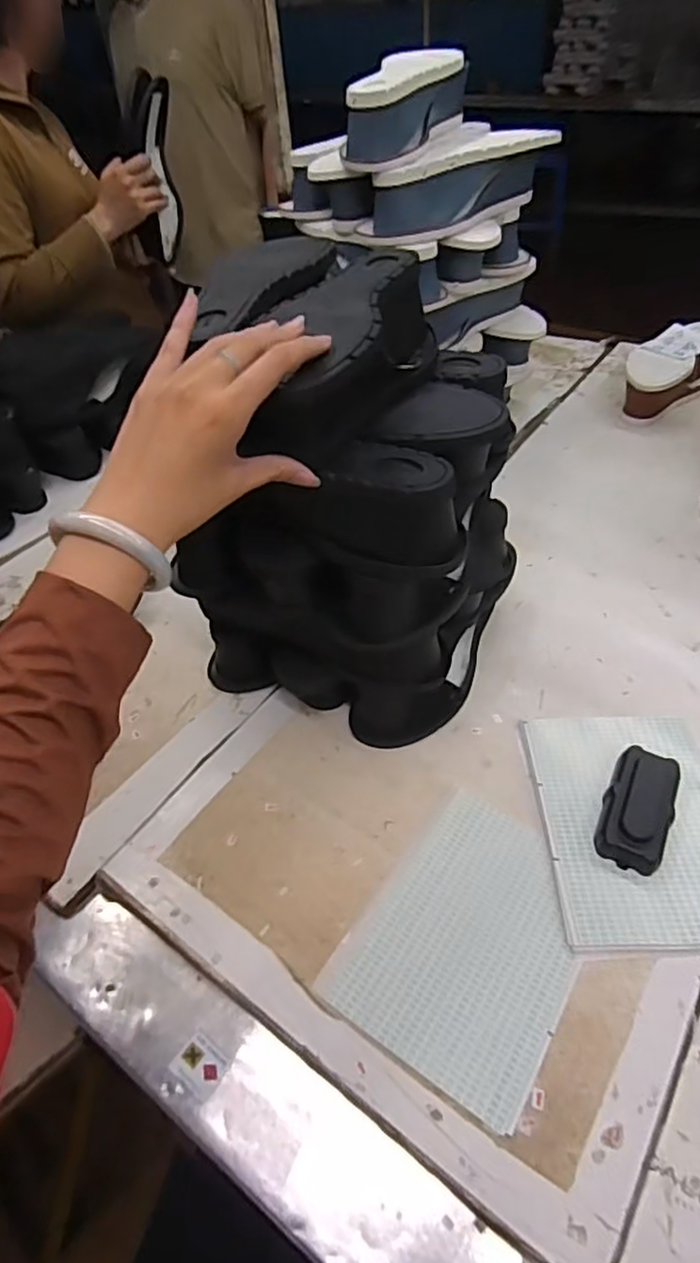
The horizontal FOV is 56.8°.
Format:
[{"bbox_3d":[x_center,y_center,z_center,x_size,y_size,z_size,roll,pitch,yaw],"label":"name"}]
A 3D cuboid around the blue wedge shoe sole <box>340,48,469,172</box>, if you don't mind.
[{"bbox_3d":[0.064,-0.624,0.768,0.091,0.080,0.217,22,51,23],"label":"blue wedge shoe sole"}]

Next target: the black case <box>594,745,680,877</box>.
[{"bbox_3d":[0.242,0.148,0.542,0.053,0.030,0.105,19,52,23],"label":"black case"}]

